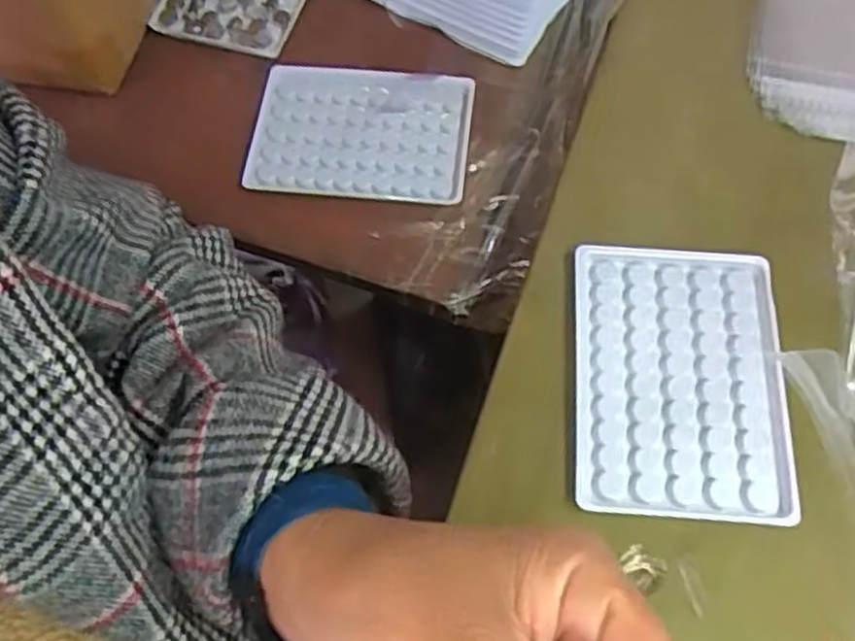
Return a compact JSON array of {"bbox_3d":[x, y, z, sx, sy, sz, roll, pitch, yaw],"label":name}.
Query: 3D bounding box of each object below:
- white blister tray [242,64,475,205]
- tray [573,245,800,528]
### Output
[{"bbox_3d":[-0.040,-0.114,0.474,0.130,0.014,0.090,6,65,4],"label":"white blister tray"},{"bbox_3d":[0.115,0.025,0.357,0.093,0.009,0.128,4,64,5],"label":"tray"}]

